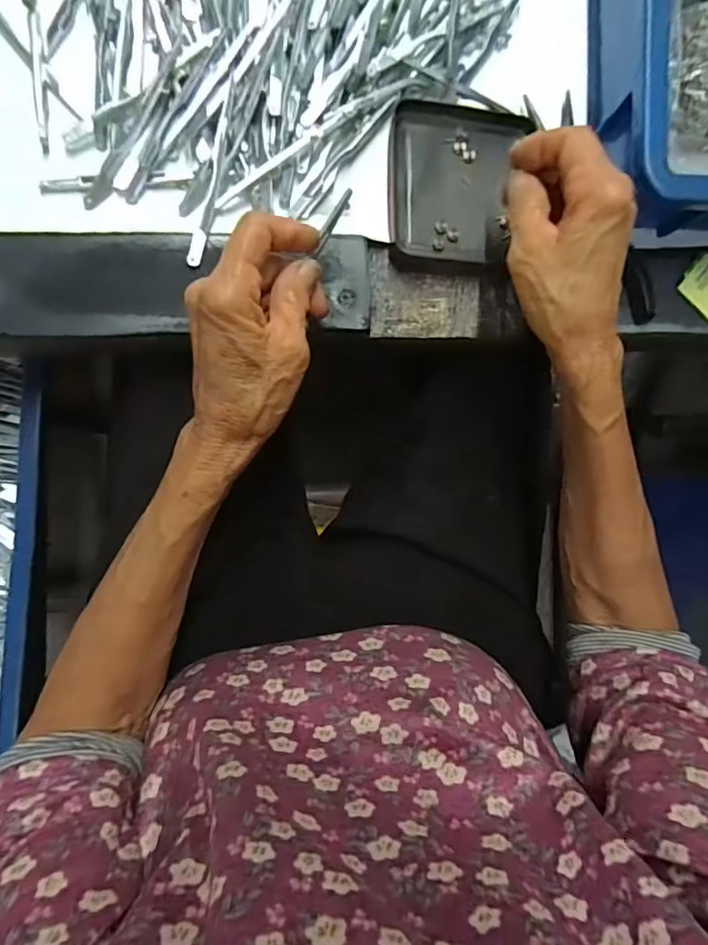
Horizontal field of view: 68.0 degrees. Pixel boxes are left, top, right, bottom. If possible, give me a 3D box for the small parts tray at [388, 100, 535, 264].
[{"bbox_3d":[0.066,-0.186,0.334,0.089,0.010,0.099,0,89,-8],"label":"small parts tray"}]

